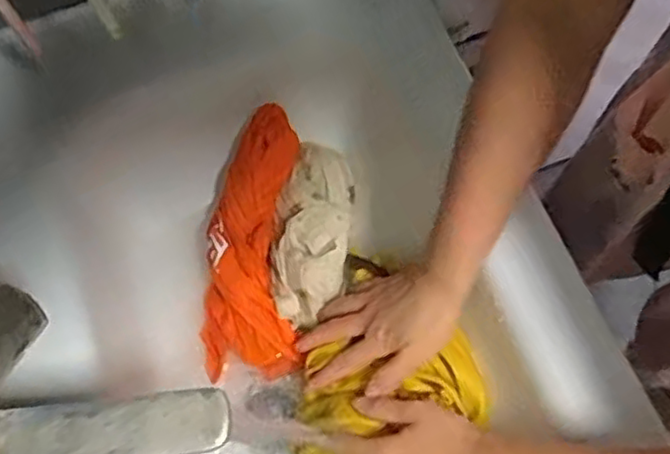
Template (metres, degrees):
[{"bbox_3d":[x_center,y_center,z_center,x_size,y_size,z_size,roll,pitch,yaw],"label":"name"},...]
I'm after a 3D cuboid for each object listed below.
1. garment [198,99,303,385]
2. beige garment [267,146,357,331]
[{"bbox_3d":[-0.072,0.014,0.649,0.093,0.051,0.255,4,86,4],"label":"garment"},{"bbox_3d":[-0.024,0.000,0.652,0.071,0.043,0.177,7,68,5],"label":"beige garment"}]

